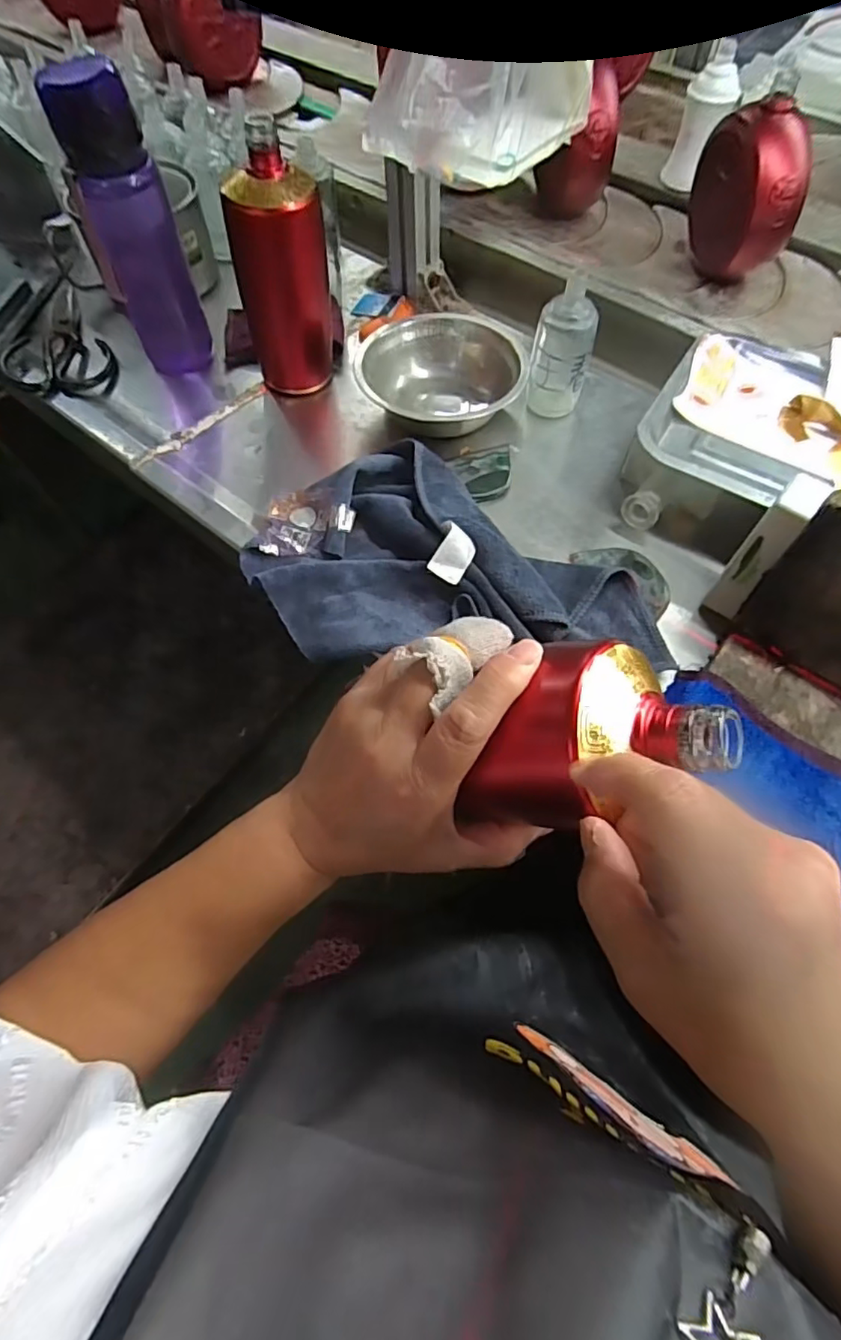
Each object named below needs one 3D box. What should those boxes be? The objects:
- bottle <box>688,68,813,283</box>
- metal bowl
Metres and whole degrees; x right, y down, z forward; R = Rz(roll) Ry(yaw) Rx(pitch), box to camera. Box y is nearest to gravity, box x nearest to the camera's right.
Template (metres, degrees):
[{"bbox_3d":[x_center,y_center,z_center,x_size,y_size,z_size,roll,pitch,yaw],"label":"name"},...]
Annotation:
[{"bbox_3d":[0.337,-0.493,0.606,0.057,0.145,0.138,-4,63,-1],"label":"bottle"},{"bbox_3d":[0.021,-0.298,0.592,0.158,0.052,0.158,-1,63,1],"label":"metal bowl"}]

